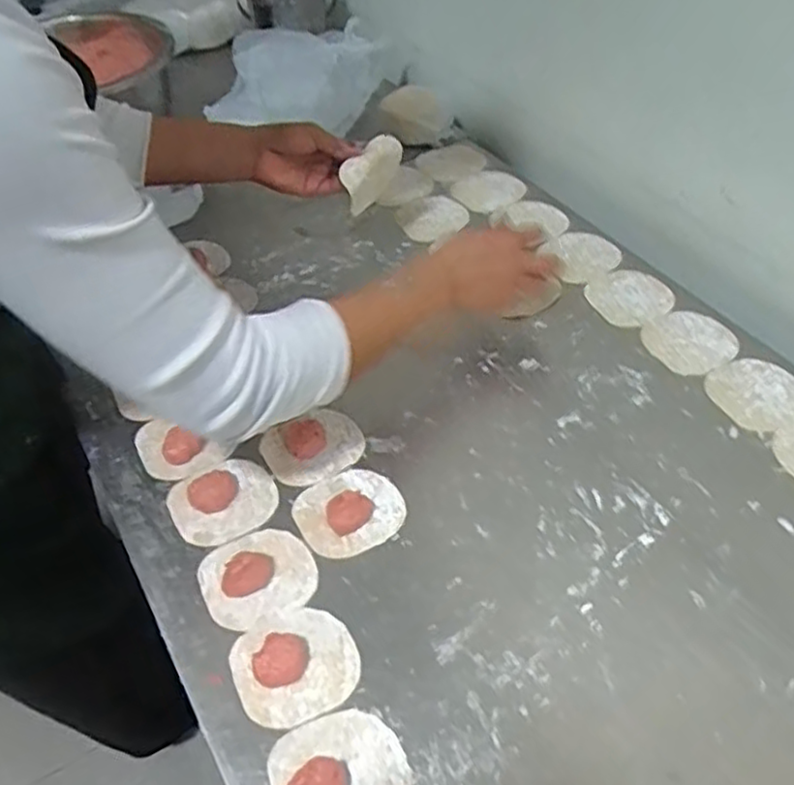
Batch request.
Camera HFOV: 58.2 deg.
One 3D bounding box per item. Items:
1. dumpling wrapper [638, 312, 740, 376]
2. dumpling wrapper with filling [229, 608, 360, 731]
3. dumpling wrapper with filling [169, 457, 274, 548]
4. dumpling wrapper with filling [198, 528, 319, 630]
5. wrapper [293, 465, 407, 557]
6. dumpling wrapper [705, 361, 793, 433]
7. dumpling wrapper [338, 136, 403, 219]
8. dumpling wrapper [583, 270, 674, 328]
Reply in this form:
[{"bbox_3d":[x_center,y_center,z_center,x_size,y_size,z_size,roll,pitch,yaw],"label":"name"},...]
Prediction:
[{"bbox_3d":[0.293,-0.051,0.711,0.084,0.004,0.079,-2,50,2],"label":"dumpling wrapper"},{"bbox_3d":[-0.073,0.194,0.511,0.085,0.015,0.077,-21,52,-14],"label":"dumpling wrapper with filling"},{"bbox_3d":[-0.149,0.087,0.604,0.085,0.019,0.076,-29,54,-20],"label":"dumpling wrapper with filling"},{"bbox_3d":[-0.110,0.139,0.555,0.085,0.025,0.077,-24,52,-16],"label":"dumpling wrapper with filling"},{"bbox_3d":[-0.040,0.092,0.591,0.086,0.029,0.076,-25,53,-17],"label":"wrapper"},{"bbox_3d":[0.337,0.000,0.663,0.081,0.004,0.079,-2,50,2],"label":"dumpling wrapper"},{"bbox_3d":[-0.026,-0.224,0.735,0.019,0.072,0.073,35,59,29],"label":"dumpling wrapper"},{"bbox_3d":[0.249,-0.103,0.762,0.084,0.004,0.078,-2,50,2],"label":"dumpling wrapper"}]

